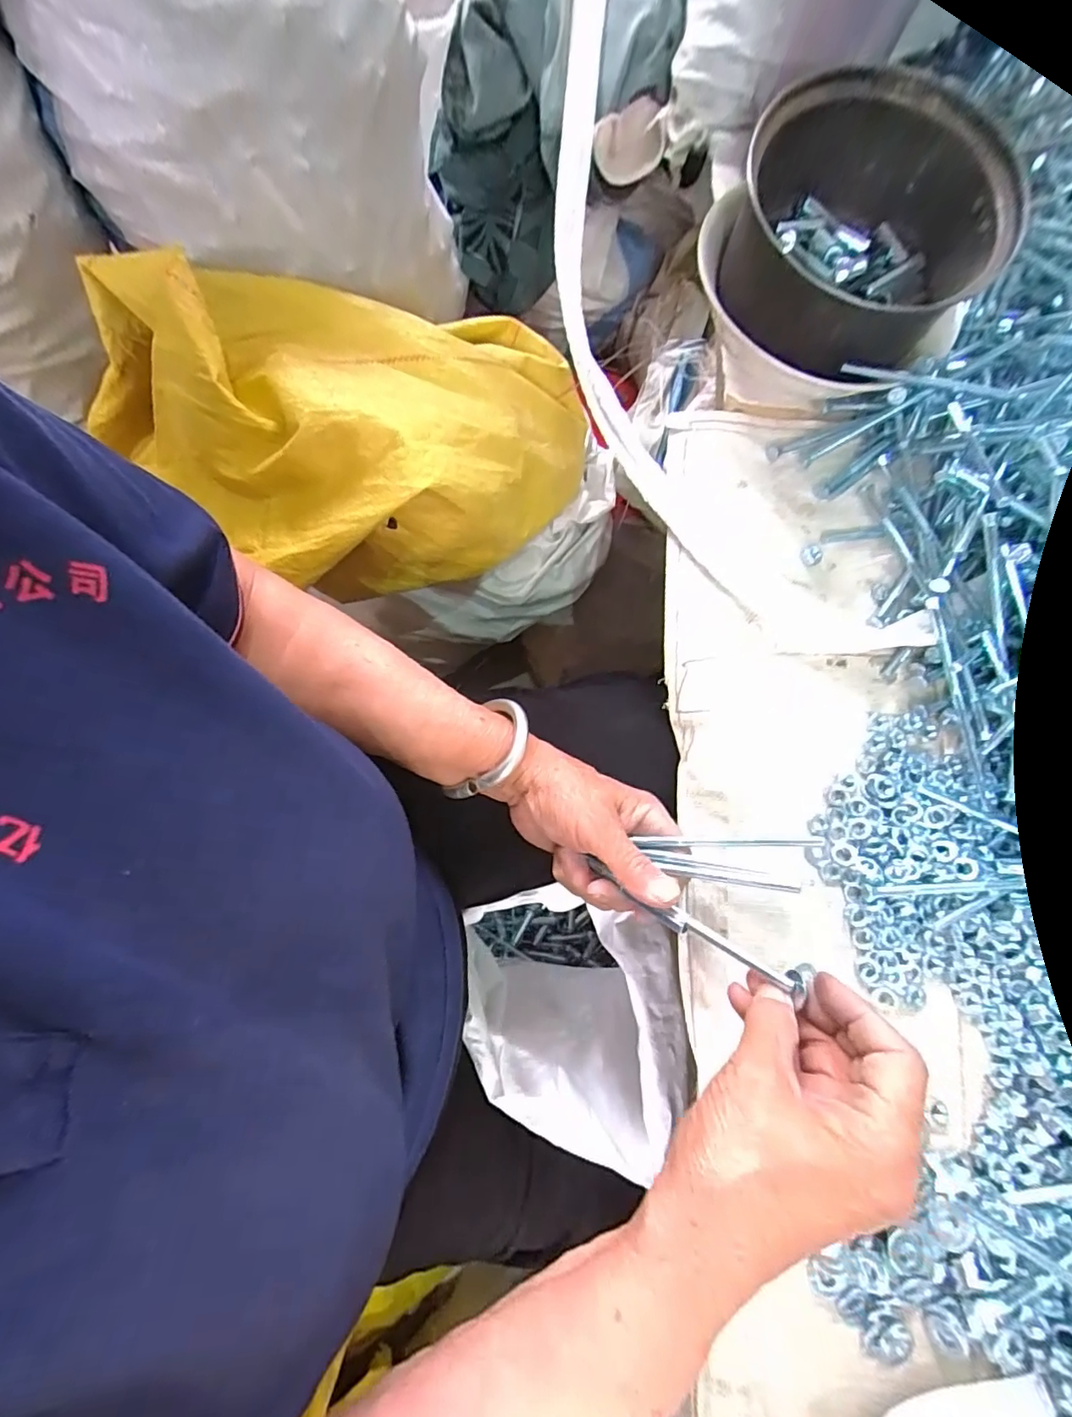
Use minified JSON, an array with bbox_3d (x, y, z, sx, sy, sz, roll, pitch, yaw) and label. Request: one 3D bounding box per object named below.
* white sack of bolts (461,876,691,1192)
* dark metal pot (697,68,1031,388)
[{"bbox_3d":[0.020,0.295,0.577,0.188,0.268,0.174,18,77,0],"label":"white sack of bolts"},{"bbox_3d":[0.207,-0.314,0.359,0.167,0.079,0.165,1,77,-3],"label":"dark metal pot"}]

